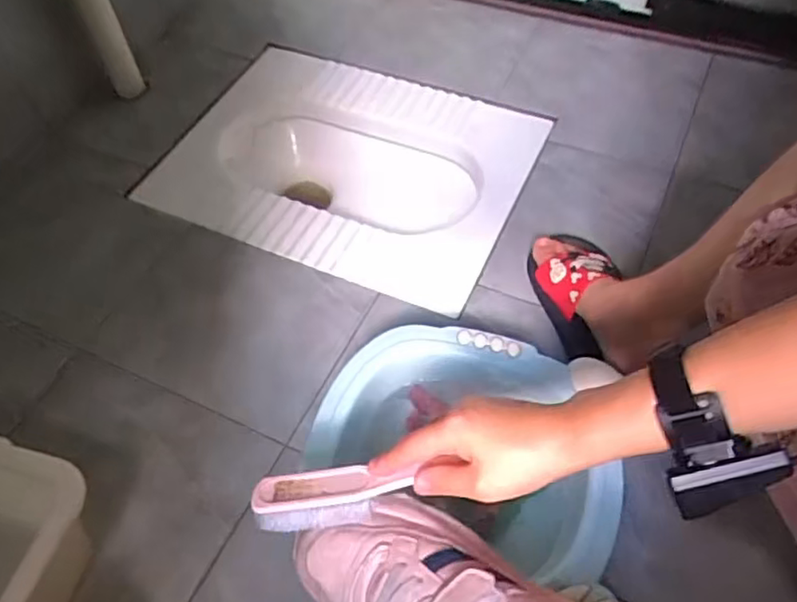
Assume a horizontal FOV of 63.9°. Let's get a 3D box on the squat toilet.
[{"bbox_3d":[-0.092,-0.193,1.063,0.566,0.204,0.411,19,58,15],"label":"squat toilet"}]

